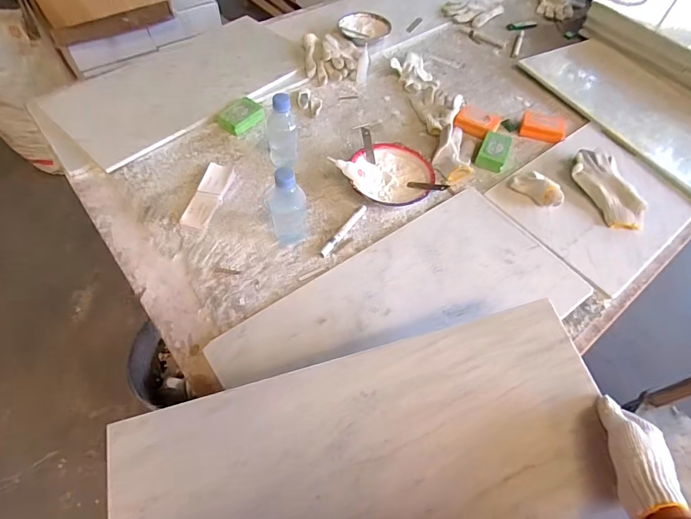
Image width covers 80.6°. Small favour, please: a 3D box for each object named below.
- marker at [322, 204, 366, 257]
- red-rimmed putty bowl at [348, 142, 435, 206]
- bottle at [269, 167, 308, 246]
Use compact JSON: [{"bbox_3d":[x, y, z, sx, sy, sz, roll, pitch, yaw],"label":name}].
[{"bbox_3d":[-0.003,-0.055,0.776,0.016,0.013,0.146,30,61,16],"label":"marker"},{"bbox_3d":[0.093,-0.169,0.836,0.163,0.042,0.161,1,57,-1],"label":"red-rimmed putty bowl"},{"bbox_3d":[-0.097,-0.089,0.705,0.062,0.156,0.062,-9,58,-8],"label":"bottle"}]

